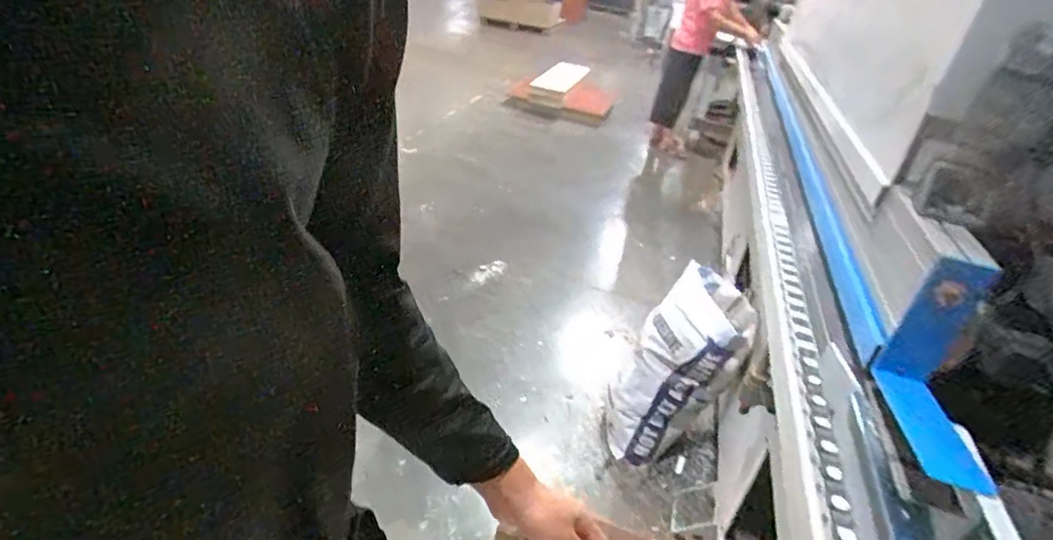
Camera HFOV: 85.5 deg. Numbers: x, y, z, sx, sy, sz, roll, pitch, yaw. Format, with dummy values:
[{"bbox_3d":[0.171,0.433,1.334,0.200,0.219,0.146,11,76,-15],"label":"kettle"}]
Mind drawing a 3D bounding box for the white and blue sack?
[{"bbox_3d":[0.478,0.312,1.820,0.329,0.679,0.208,31,-2,34],"label":"white and blue sack"}]

